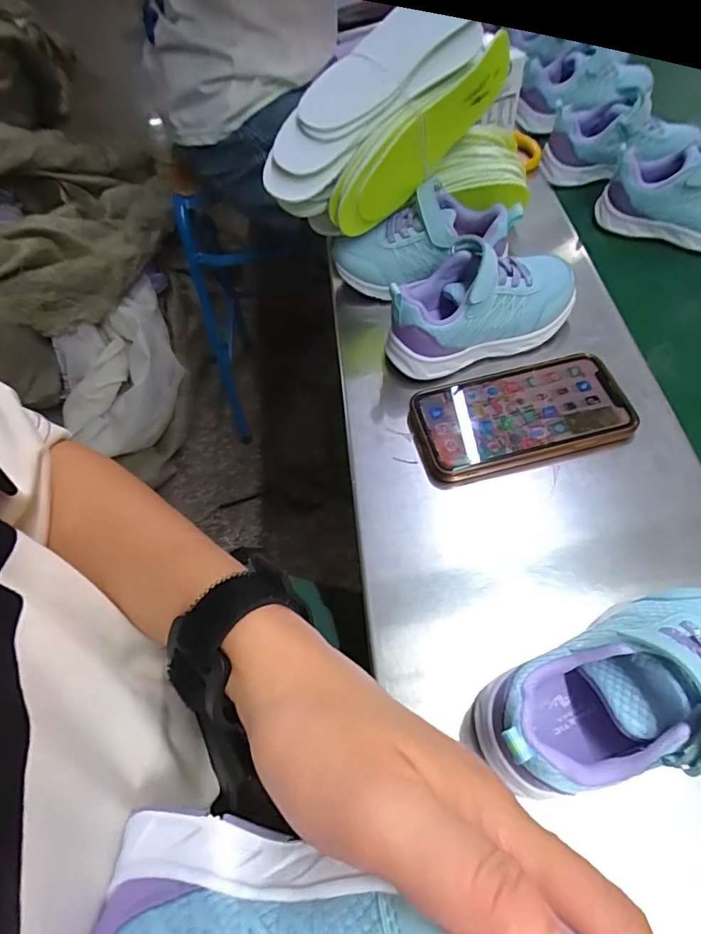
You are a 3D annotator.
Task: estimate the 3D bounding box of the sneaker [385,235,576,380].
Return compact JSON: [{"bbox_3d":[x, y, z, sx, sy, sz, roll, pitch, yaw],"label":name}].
[{"bbox_3d":[0.103,-0.130,0.385,0.155,0.069,0.062,-18,58,-8],"label":"sneaker"}]

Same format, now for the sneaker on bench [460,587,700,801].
[{"bbox_3d":[0.143,0.106,0.239,0.153,0.079,0.058,-23,59,-11],"label":"sneaker on bench"}]

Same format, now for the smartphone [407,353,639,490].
[{"bbox_3d":[0.125,-0.037,0.368,0.153,0.019,0.080,-13,58,-4],"label":"smartphone"}]

